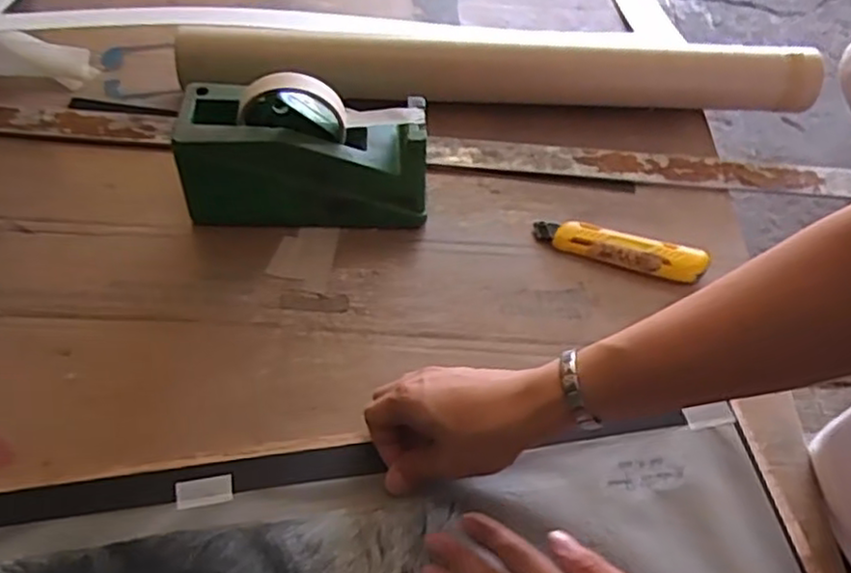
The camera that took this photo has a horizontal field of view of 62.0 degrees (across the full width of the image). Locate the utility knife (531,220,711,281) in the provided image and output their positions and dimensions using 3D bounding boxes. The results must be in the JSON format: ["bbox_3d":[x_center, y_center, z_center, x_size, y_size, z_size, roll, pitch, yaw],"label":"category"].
[{"bbox_3d":[0.165,-0.033,0.609,0.144,0.020,0.029,16,54,8],"label":"utility knife"}]

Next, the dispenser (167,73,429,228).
[{"bbox_3d":[-0.098,-0.114,0.590,0.199,0.115,0.077,-1,53,-4],"label":"dispenser"}]

